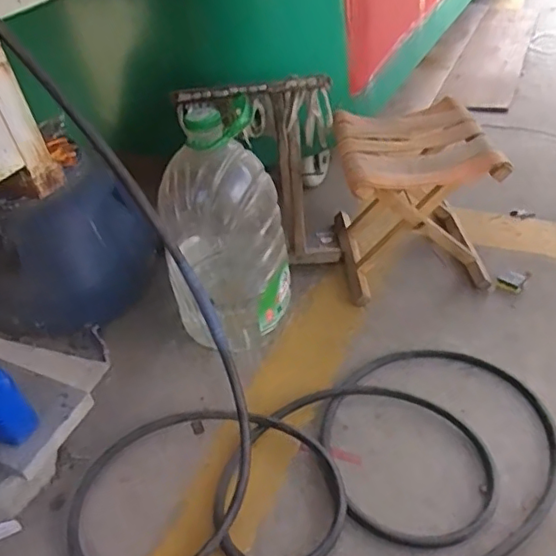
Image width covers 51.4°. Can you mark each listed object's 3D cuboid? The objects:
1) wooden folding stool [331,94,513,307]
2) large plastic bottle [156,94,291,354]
[{"bbox_3d":[0.267,-0.166,1.189,0.280,0.273,0.295,-8,41,-1],"label":"wooden folding stool"},{"bbox_3d":[-0.101,-0.082,1.027,0.209,0.420,0.189,-12,41,-5],"label":"large plastic bottle"}]

